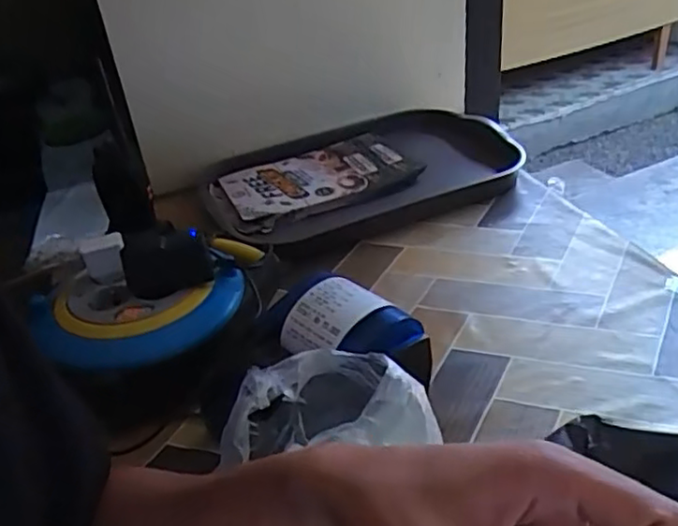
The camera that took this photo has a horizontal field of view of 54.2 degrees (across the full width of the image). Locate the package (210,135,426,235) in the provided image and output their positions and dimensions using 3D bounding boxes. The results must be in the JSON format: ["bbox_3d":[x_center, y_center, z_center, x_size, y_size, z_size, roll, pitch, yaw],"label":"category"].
[{"bbox_3d":[-0.029,-0.105,0.858,0.240,0.020,0.152,-20,35,-19],"label":"package"}]

